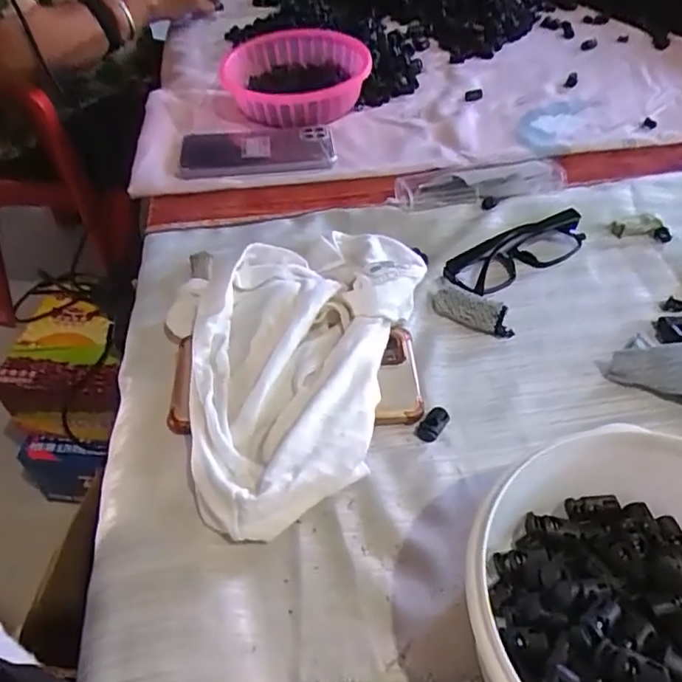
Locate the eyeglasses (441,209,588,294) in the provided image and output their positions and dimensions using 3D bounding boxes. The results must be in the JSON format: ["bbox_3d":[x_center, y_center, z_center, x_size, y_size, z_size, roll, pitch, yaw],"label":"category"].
[{"bbox_3d":[0.153,-0.076,0.495,0.138,0.026,0.038,-27,50,-21],"label":"eyeglasses"}]

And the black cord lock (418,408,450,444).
[{"bbox_3d":[0.061,0.055,0.387,0.014,0.007,0.025,30,54,28],"label":"black cord lock"}]

